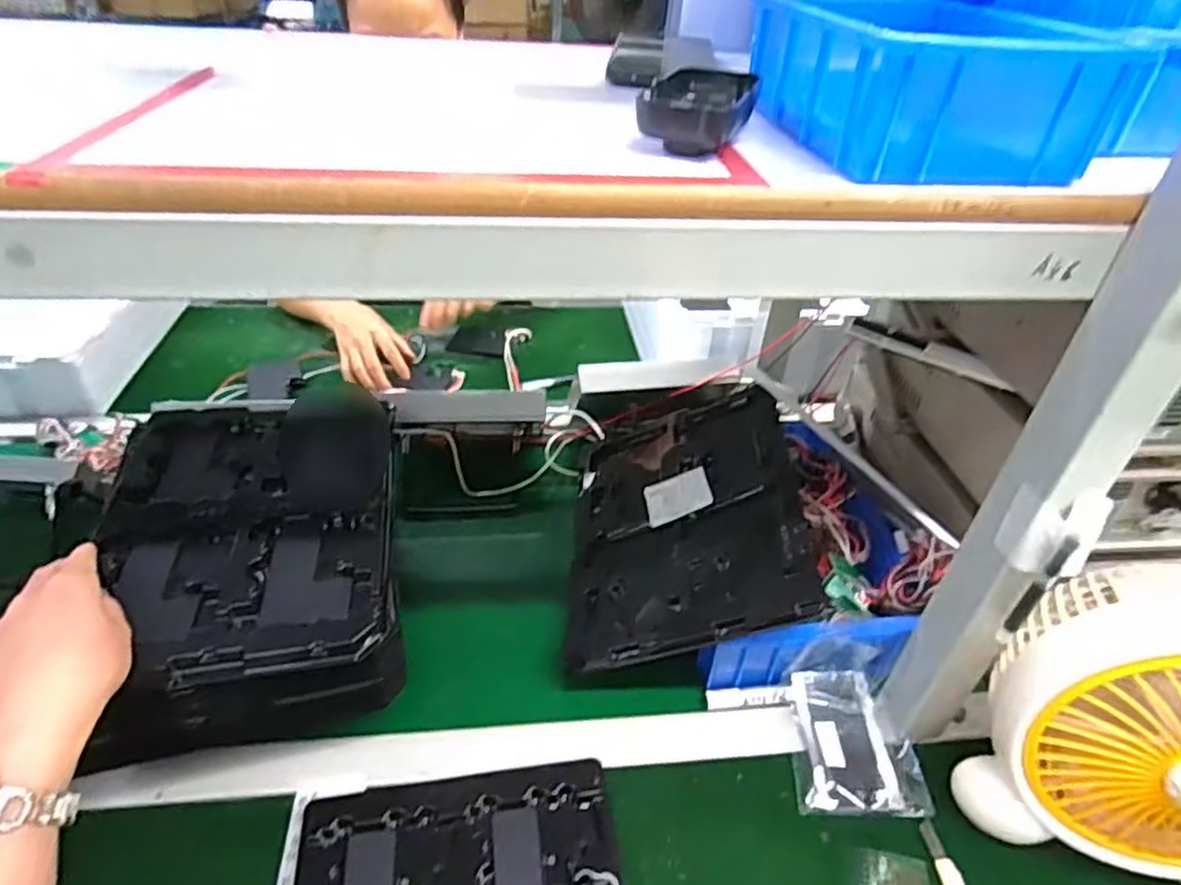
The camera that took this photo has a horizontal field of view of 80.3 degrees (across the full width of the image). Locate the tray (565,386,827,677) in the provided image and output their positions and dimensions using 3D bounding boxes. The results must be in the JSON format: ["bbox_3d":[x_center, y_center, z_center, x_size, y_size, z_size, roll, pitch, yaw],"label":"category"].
[{"bbox_3d":[0.083,0.069,0.653,0.218,0.019,0.279,-20,38,21],"label":"tray"}]

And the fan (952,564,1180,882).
[{"bbox_3d":[0.386,0.188,0.475,0.204,0.228,0.122,9,38,5],"label":"fan"}]

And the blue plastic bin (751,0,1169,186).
[{"bbox_3d":[0.173,-0.202,0.384,0.130,0.064,0.179,0,38,-7],"label":"blue plastic bin"}]

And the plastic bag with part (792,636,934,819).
[{"bbox_3d":[0.213,0.224,0.556,0.098,0.062,0.116,4,38,-1],"label":"plastic bag with part"}]

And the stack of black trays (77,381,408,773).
[{"bbox_3d":[-0.265,0.083,0.564,0.204,0.078,0.285,-5,39,-13],"label":"stack of black trays"}]

